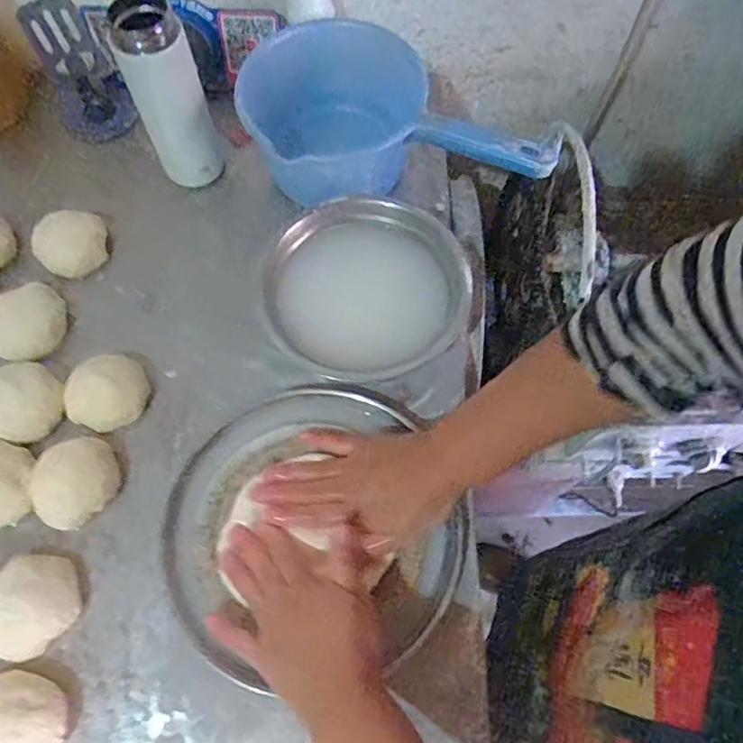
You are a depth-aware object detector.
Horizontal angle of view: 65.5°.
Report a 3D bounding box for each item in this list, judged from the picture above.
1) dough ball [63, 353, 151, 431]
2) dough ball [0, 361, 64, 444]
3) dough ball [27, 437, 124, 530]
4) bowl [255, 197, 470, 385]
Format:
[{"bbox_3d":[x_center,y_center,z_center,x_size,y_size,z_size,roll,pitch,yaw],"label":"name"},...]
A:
[{"bbox_3d":[-0.236,0.017,0.519,0.060,0.045,0.079,36,70,14],"label":"dough ball"},{"bbox_3d":[-0.309,0.029,0.516,0.061,0.044,0.067,0,66,-1],"label":"dough ball"},{"bbox_3d":[-0.253,0.094,0.494,0.077,0.036,0.069,-29,69,-13],"label":"dough ball"},{"bbox_3d":[-0.007,-0.079,0.549,0.189,0.061,0.165,-5,66,-3],"label":"bowl"}]

